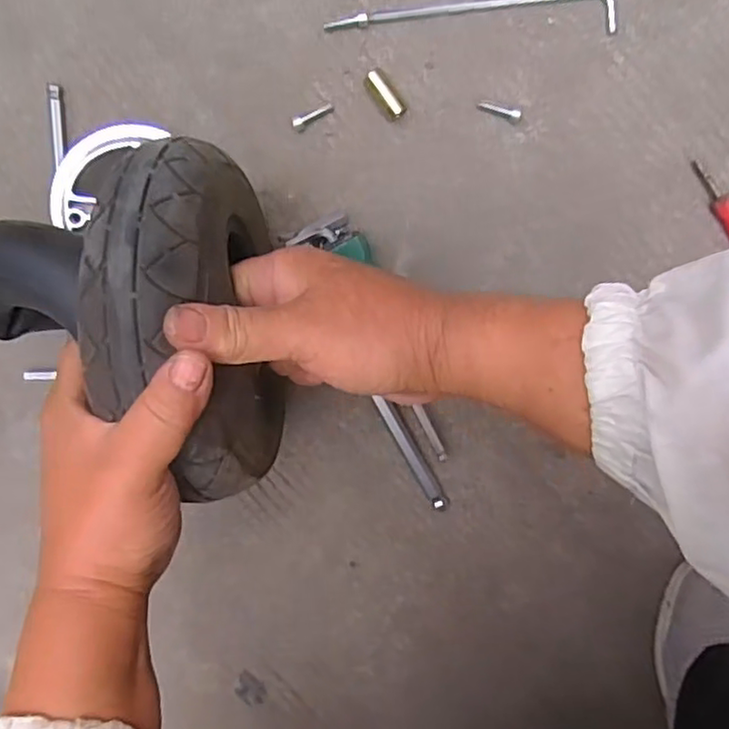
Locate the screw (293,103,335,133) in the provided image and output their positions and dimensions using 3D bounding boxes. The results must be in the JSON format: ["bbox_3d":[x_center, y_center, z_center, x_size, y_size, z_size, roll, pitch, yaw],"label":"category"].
[{"bbox_3d":[-0.033,-0.157,0.410,0.028,0.008,0.008,-31,97,4],"label":"screw"}]

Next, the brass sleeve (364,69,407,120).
[{"bbox_3d":[0.014,-0.169,0.408,0.015,0.013,0.031,-39,97,5],"label":"brass sleeve"}]

